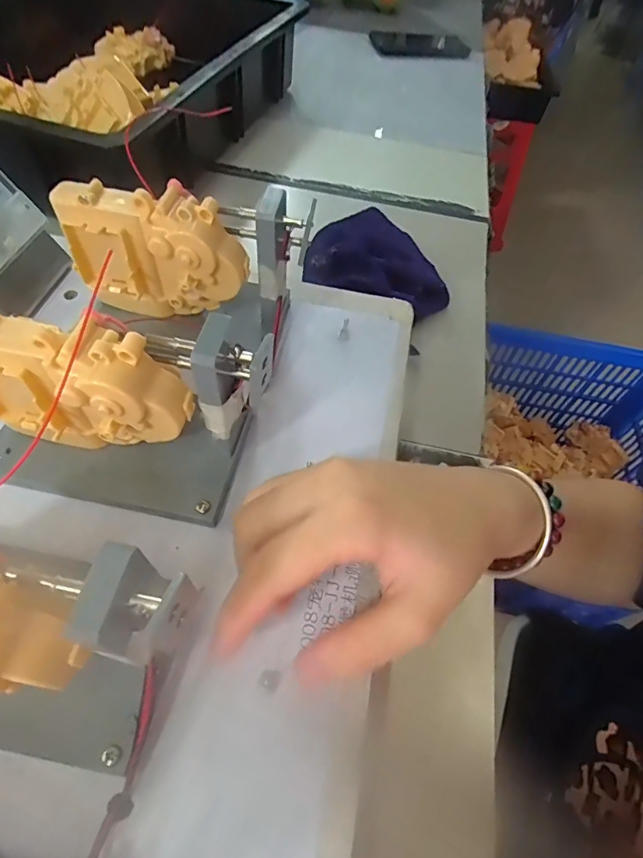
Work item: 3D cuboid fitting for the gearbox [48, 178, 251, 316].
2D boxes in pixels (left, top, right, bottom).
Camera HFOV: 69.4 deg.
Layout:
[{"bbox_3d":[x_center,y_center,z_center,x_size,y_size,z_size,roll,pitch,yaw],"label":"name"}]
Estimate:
[{"bbox_3d":[-0.089,-0.094,0.257,0.094,0.070,0.029,15,58,5],"label":"gearbox"}]

